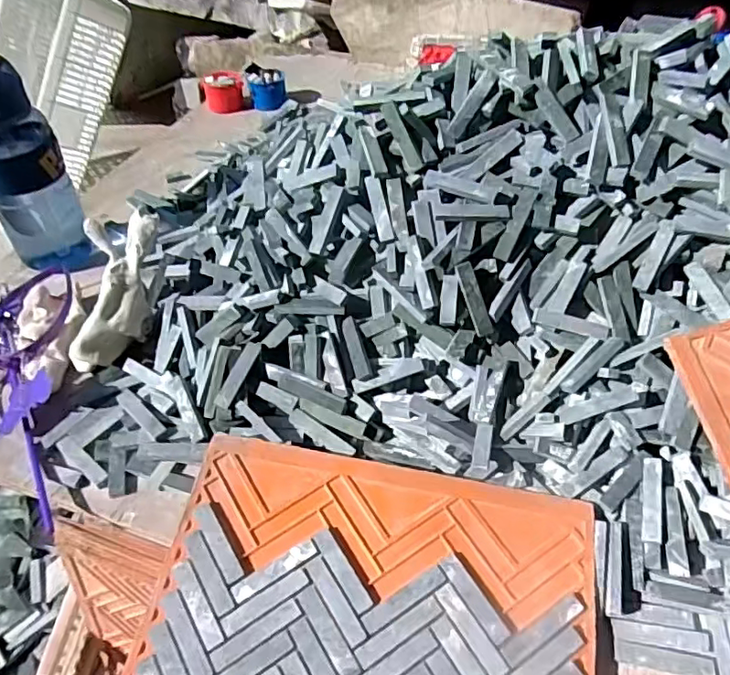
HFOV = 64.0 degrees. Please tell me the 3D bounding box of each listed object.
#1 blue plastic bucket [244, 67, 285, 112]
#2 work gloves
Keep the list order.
[{"bbox_3d":[-0.155,-0.401,0.939,0.058,0.045,0.062,-1,47,1],"label":"blue plastic bucket"},{"bbox_3d":[-0.236,-0.043,0.543,0.062,0.056,0.158,15,90,15],"label":"work gloves"}]

